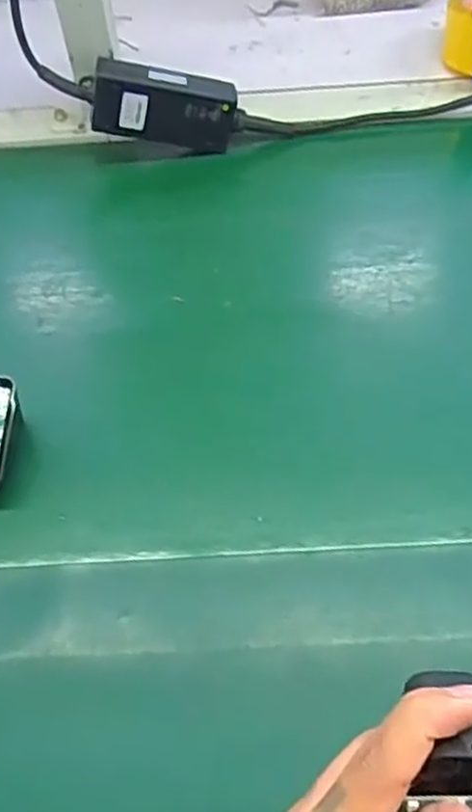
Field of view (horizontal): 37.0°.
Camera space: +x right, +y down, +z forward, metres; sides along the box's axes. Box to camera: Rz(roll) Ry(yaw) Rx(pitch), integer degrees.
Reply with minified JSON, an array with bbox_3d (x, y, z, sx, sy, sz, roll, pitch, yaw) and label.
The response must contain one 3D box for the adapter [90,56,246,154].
[{"bbox_3d":[-0.056,-0.244,0.584,0.120,0.056,0.026,5,52,-15],"label":"adapter"}]

